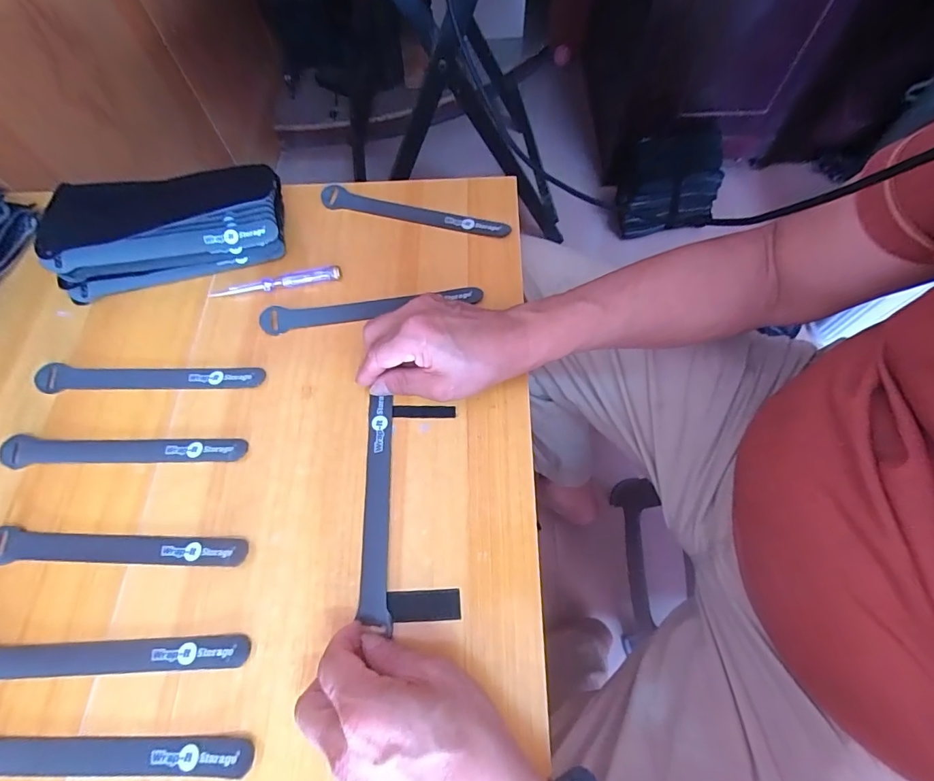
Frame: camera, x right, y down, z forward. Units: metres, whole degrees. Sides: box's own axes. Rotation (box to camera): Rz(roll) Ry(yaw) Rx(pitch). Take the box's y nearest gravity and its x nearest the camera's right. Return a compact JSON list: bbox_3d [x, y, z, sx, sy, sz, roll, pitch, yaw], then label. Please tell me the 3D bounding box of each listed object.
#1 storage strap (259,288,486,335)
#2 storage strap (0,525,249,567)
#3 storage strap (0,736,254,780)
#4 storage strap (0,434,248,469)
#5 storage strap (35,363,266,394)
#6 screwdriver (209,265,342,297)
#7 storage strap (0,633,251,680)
[{"bbox_3d":[-0.086,-0.075,0.403,0.198,0.006,0.022,-8,66,-1],"label":"storage strap"},{"bbox_3d":[-0.259,0.117,0.327,0.194,0.006,0.024,2,67,3],"label":"storage strap"},{"bbox_3d":[-0.230,0.228,0.276,0.194,0.005,0.023,-2,66,1],"label":"storage strap"},{"bbox_3d":[-0.277,0.048,0.357,0.196,0.007,0.025,0,66,2],"label":"storage strap"},{"bbox_3d":[-0.274,-0.011,0.384,0.197,0.004,0.023,1,66,2],"label":"storage strap"},{"bbox_3d":[-0.178,-0.101,0.415,0.121,0.014,0.010,-9,66,-2],"label":"screwdriver"},{"bbox_3d":[-0.245,0.179,0.298,0.194,0.006,0.023,-4,66,0],"label":"storage strap"}]

